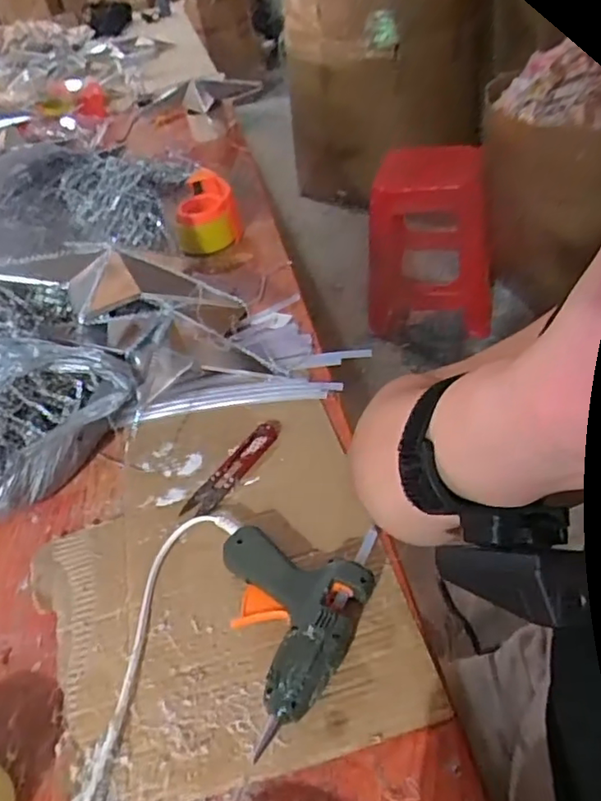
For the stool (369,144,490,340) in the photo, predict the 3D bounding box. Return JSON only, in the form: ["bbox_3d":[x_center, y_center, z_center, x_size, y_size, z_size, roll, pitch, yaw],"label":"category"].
[{"bbox_3d":[0.380,-0.470,1.758,0.294,0.562,0.354,-15,41,-3],"label":"stool"}]

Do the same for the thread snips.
[{"bbox_3d":[-0.060,0.061,0.536,0.026,0.012,0.113,22,51,33],"label":"thread snips"}]

